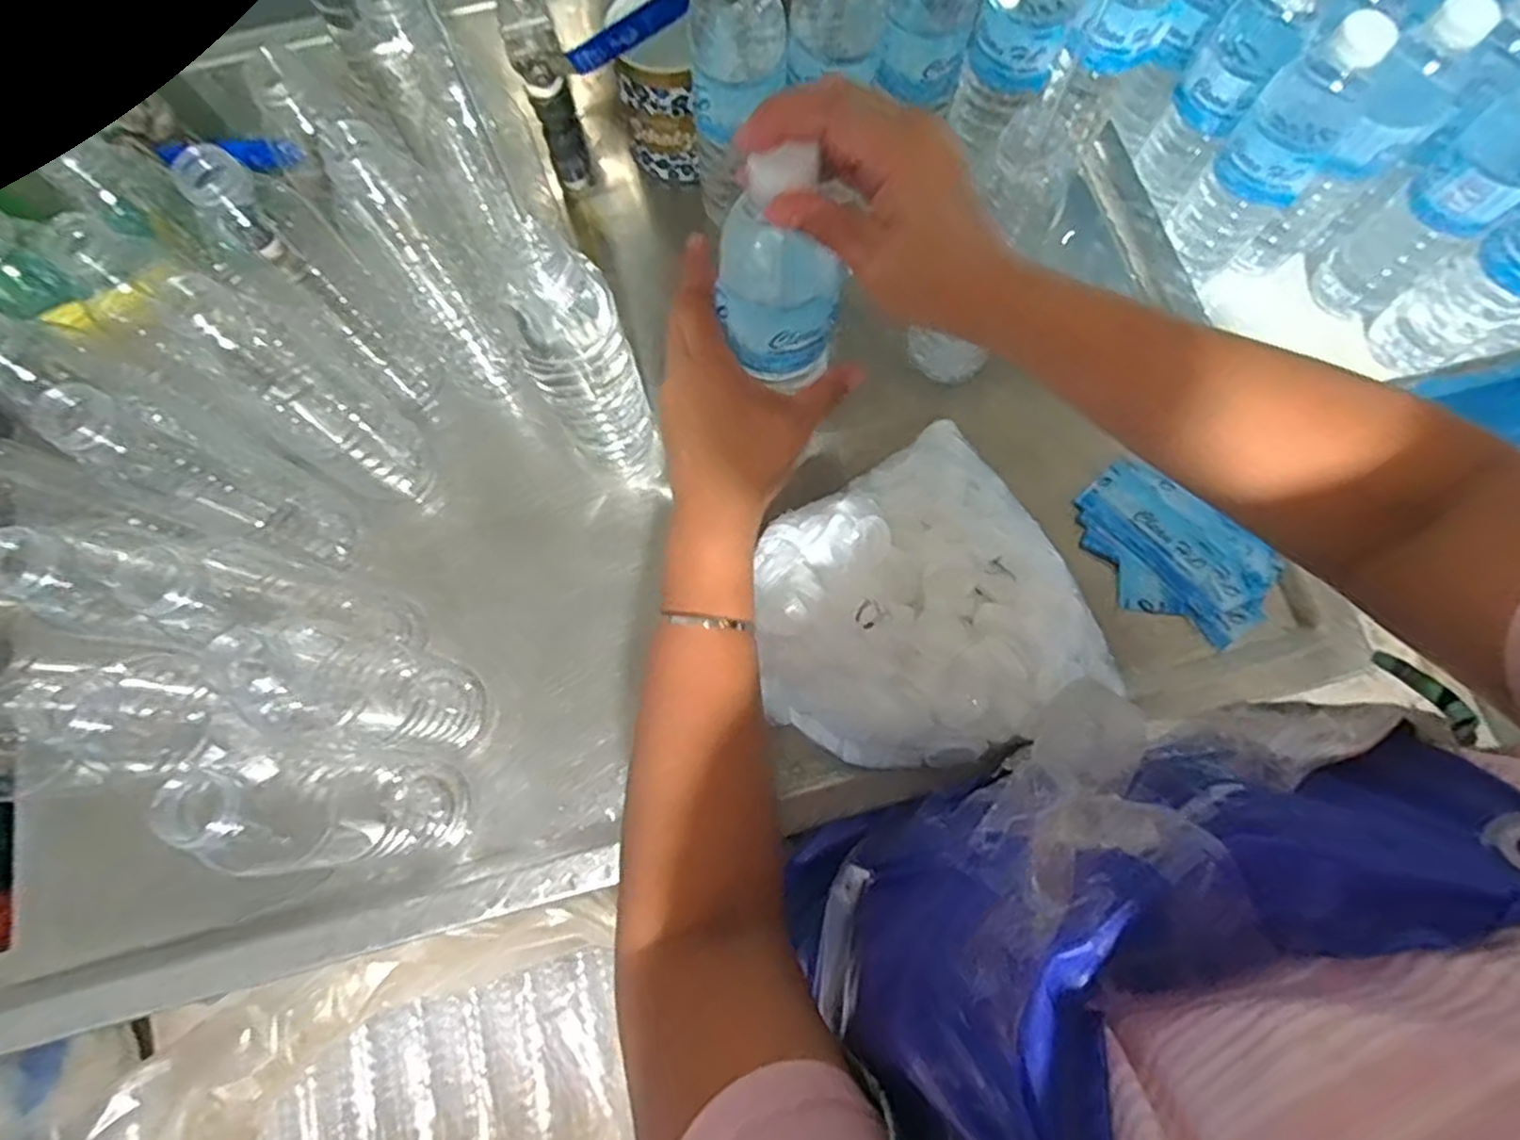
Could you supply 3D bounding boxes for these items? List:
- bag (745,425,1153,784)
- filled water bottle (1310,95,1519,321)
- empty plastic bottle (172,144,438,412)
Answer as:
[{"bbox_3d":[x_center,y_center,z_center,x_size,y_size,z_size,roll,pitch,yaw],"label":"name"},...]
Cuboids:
[{"bbox_3d":[0.102,0.042,0.463,0.205,0.073,0.231,-28,76,-8],"label":"bag"},{"bbox_3d":[0.489,-0.262,0.514,0.069,0.202,0.061,-37,78,-10],"label":"filled water bottle"},{"bbox_3d":[-0.275,-0.179,0.468,0.056,0.208,0.076,-36,78,-10],"label":"empty plastic bottle"}]

